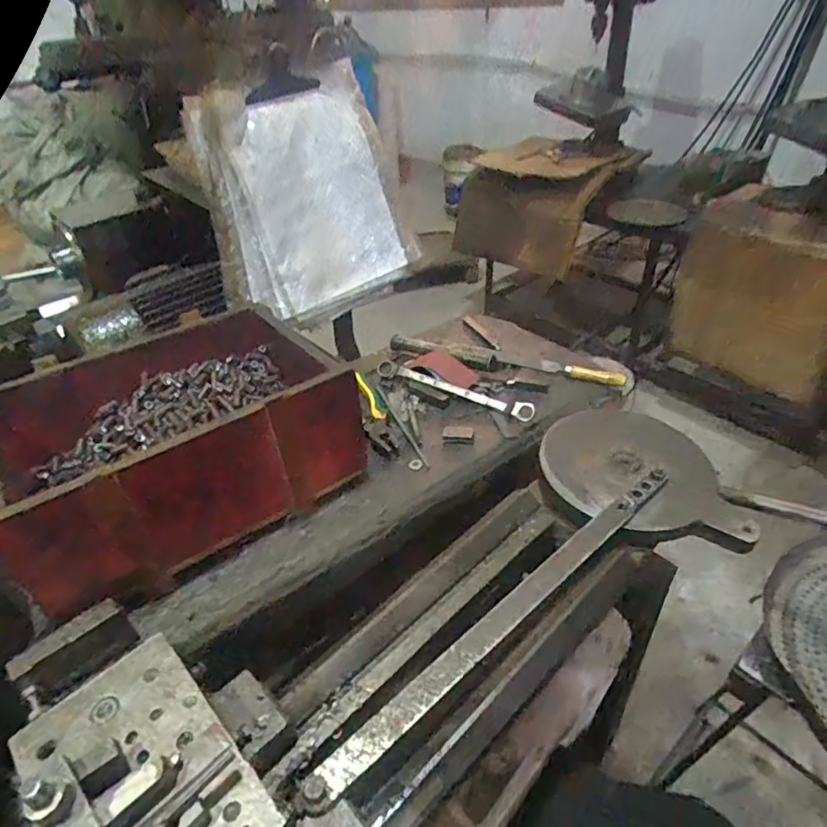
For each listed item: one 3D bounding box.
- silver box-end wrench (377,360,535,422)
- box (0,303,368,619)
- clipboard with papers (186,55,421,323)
[{"bbox_3d":[0.056,-0.041,0.827,0.273,0.028,0.028,21,45,29],"label":"silver box-end wrench"},{"bbox_3d":[-0.272,0.016,0.667,0.385,0.160,0.305,-26,43,-25],"label":"box"},{"bbox_3d":[-0.159,-0.316,0.826,0.310,0.321,0.038,-34,29,-23],"label":"clipboard with papers"}]

